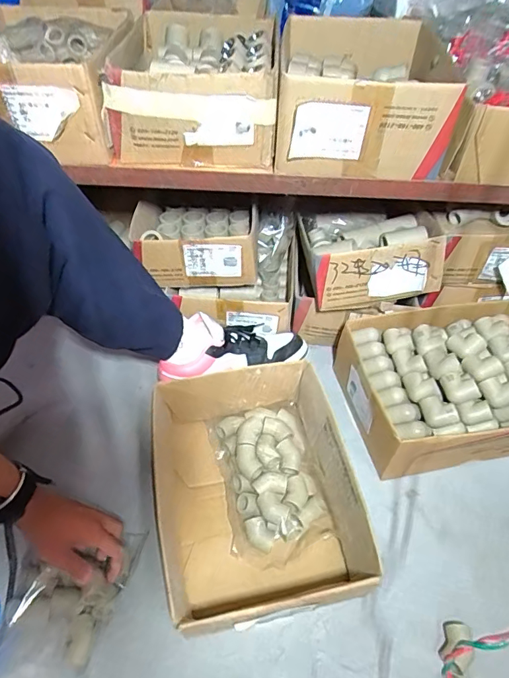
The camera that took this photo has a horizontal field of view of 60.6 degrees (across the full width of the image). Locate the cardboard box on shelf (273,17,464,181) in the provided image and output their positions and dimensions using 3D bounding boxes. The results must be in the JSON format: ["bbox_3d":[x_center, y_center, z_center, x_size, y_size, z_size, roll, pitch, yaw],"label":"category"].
[{"bbox_3d":[0.158,-0.373,0.656,0.237,0.116,0.325,5,48,4],"label":"cardboard box on shelf"}]

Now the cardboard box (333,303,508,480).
[{"bbox_3d":[0.305,0.062,0.673,0.303,0.137,0.221,-7,49,-7],"label":"cardboard box"}]

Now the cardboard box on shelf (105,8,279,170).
[{"bbox_3d":[-0.080,-0.384,0.664,0.227,0.120,0.314,2,48,1],"label":"cardboard box on shelf"}]

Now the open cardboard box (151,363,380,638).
[{"bbox_3d":[-0.003,0.198,0.572,0.235,0.125,0.292,-7,49,-7],"label":"open cardboard box"}]

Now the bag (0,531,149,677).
[{"bbox_3d":[-0.232,0.329,0.506,0.120,0.054,0.234,10,48,10],"label":"bag"}]

